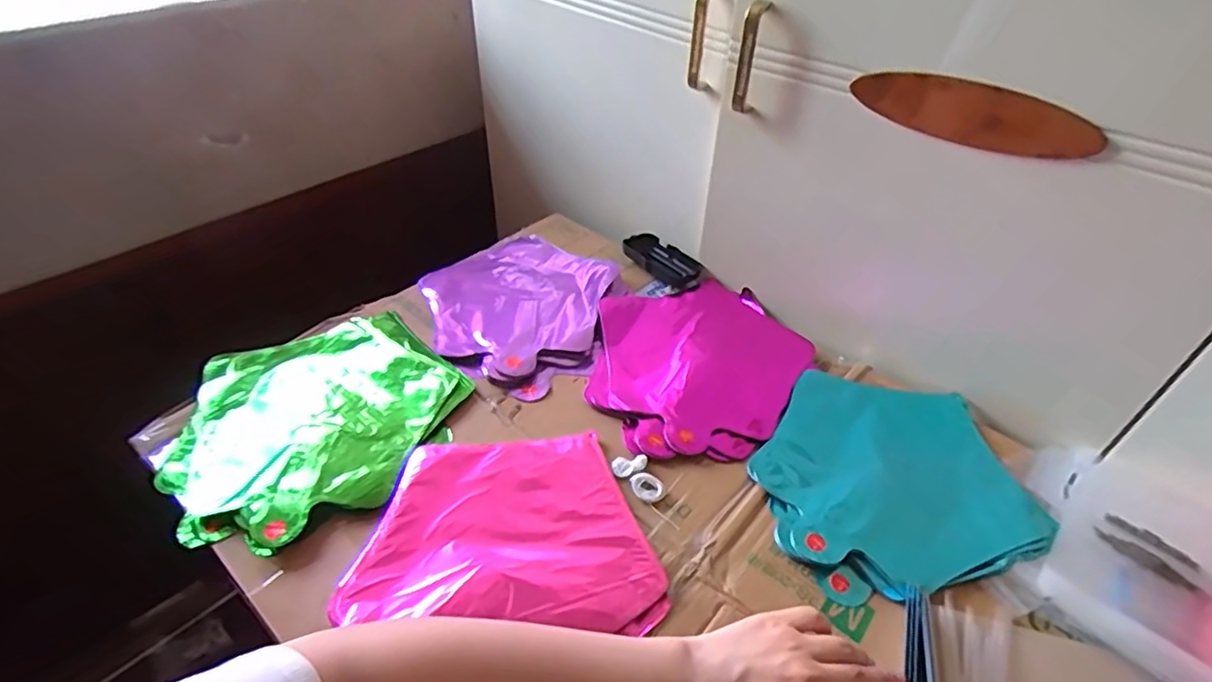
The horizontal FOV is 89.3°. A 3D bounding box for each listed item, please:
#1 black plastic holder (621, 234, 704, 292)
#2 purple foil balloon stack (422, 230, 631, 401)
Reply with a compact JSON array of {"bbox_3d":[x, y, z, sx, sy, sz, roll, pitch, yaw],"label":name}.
[{"bbox_3d":[0.076,-0.106,0.791,0.110,0.016,0.060,32,50,28],"label":"black plastic holder"},{"bbox_3d":[-0.097,-0.049,0.723,0.243,0.014,0.233,27,48,24],"label":"purple foil balloon stack"}]

